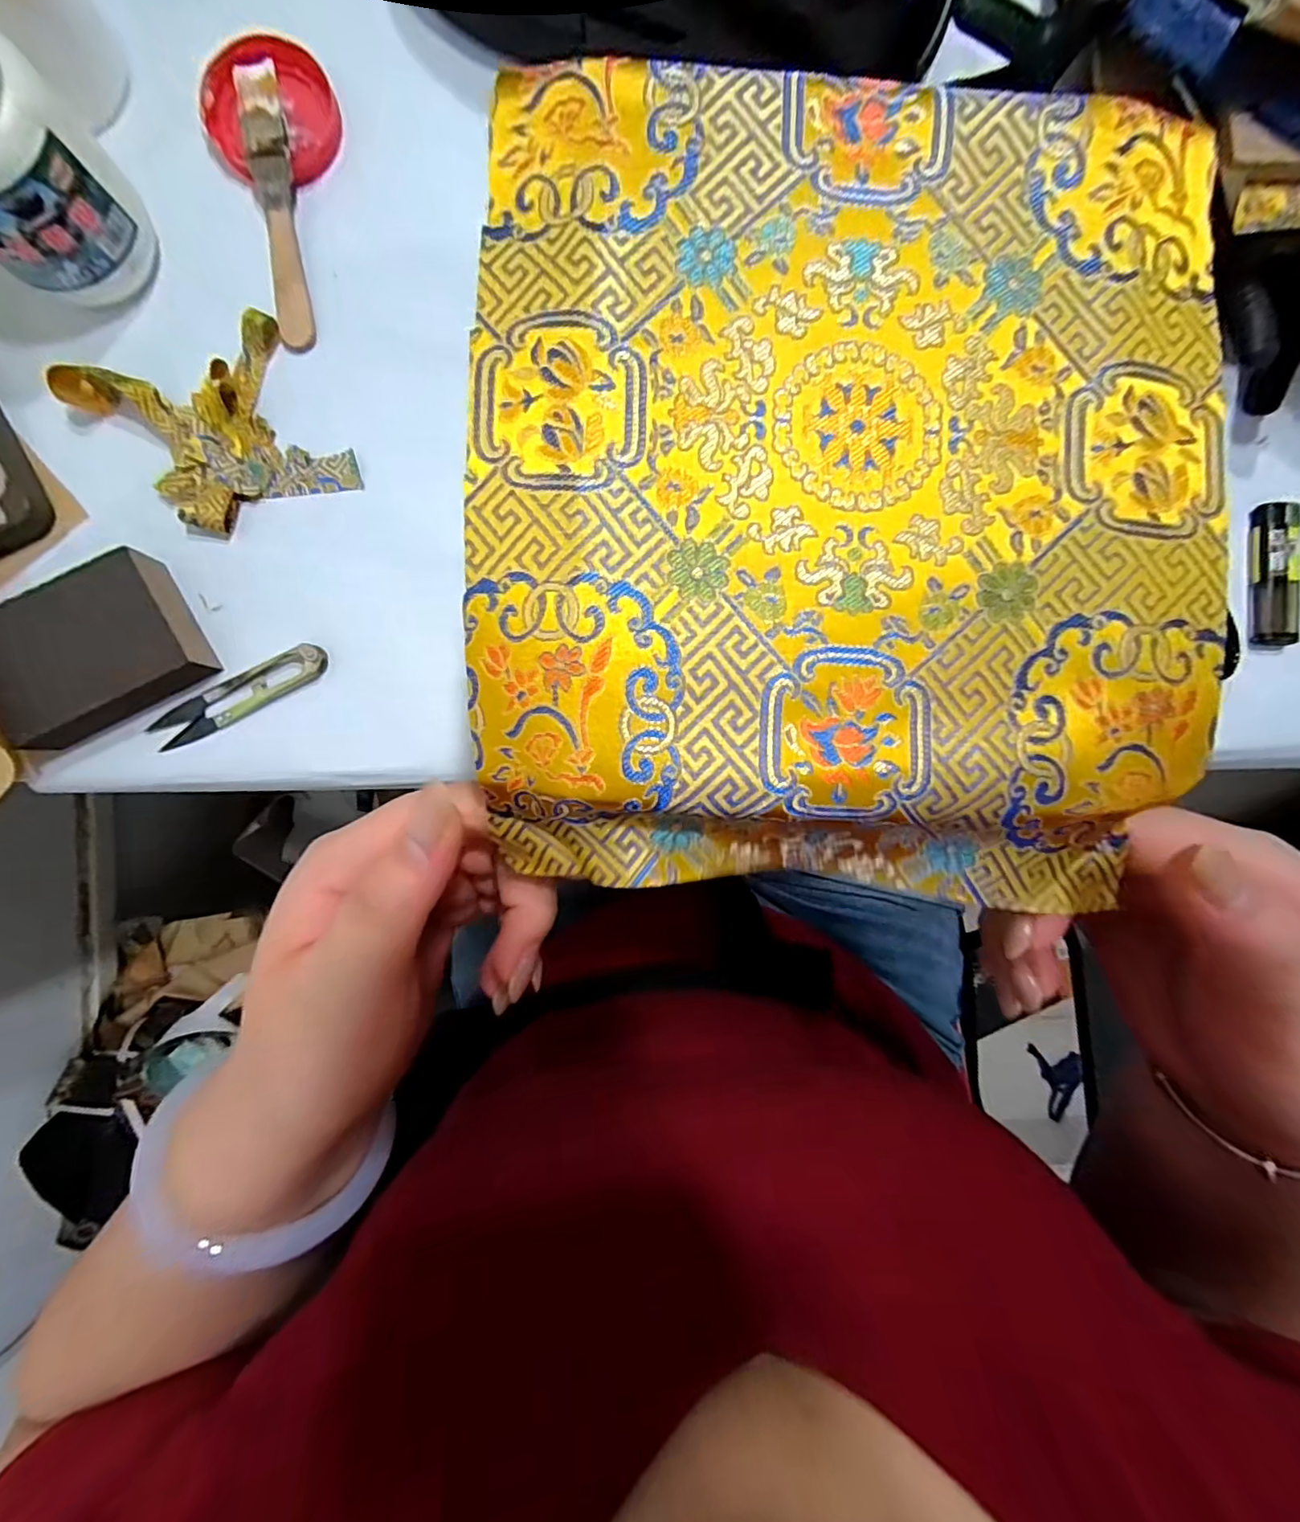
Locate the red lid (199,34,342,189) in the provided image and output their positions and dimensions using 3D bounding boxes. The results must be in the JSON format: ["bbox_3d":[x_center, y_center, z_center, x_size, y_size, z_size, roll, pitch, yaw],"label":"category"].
[{"bbox_3d":[-0.208,-0.360,0.304,0.068,0.017,0.066,0,89,-3],"label":"red lid"}]

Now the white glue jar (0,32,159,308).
[{"bbox_3d":[-0.299,-0.281,0.256,0.071,0.094,0.066,0,89,-3],"label":"white glue jar"}]

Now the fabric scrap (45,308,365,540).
[{"bbox_3d":[-0.237,-0.180,0.297,0.117,0.020,0.100,-24,90,-3],"label":"fabric scrap"}]

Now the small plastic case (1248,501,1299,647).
[{"bbox_3d":[0.366,-0.109,0.320,0.019,0.014,0.081,2,89,-2],"label":"small plastic case"}]

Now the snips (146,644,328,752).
[{"bbox_3d":[-0.226,-0.036,0.303,0.102,0.013,0.020,-28,91,-3],"label":"snips"}]

